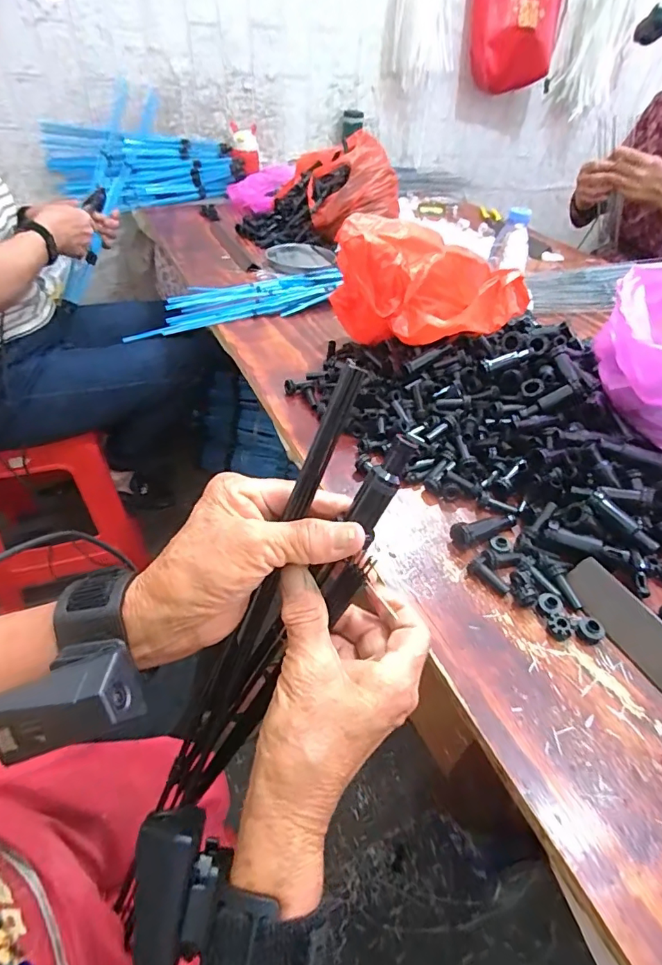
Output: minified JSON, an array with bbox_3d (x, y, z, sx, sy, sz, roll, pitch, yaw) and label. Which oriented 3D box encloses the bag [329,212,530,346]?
[{"bbox_3d":[0.128,-0.241,0.617,0.242,0.164,0.154,0,44,-5],"label":"bag"}]

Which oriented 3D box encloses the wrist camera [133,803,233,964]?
[{"bbox_3d":[-0.082,0.207,0.239,0.029,0.033,0.073,3,72,-1],"label":"wrist camera"}]

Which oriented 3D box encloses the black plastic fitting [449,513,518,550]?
[{"bbox_3d":[0.145,0.041,0.444,0.068,0.019,0.020,-13,46,-17],"label":"black plastic fitting"}]

